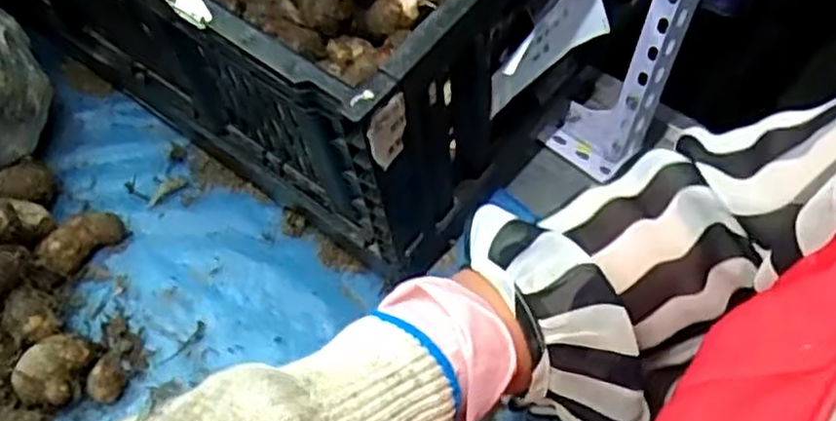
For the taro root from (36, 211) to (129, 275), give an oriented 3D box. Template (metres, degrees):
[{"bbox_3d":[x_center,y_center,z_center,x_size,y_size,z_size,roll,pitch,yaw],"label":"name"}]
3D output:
[{"bbox_3d":[-0.260,0.023,0.577,0.031,0.025,0.068,31,45,21],"label":"taro root"}]

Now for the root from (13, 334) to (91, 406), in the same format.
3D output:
[{"bbox_3d":[-0.249,0.110,0.514,0.040,0.038,0.049,7,52,5],"label":"root"}]

